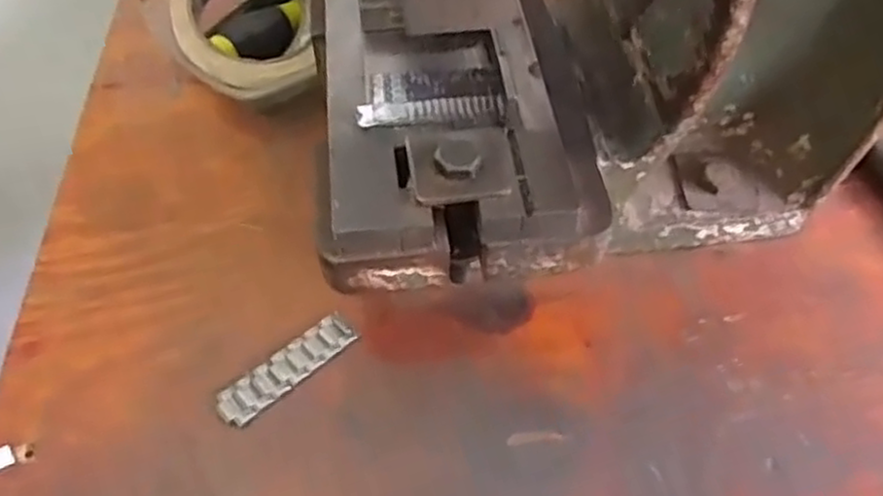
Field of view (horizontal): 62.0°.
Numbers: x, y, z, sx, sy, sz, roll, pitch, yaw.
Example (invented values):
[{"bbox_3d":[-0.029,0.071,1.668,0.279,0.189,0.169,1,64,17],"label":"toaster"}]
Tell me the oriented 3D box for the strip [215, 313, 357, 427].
[{"bbox_3d":[-0.077,0.059,0.366,0.073,0.007,0.022,-38,61,-25],"label":"strip"}]

